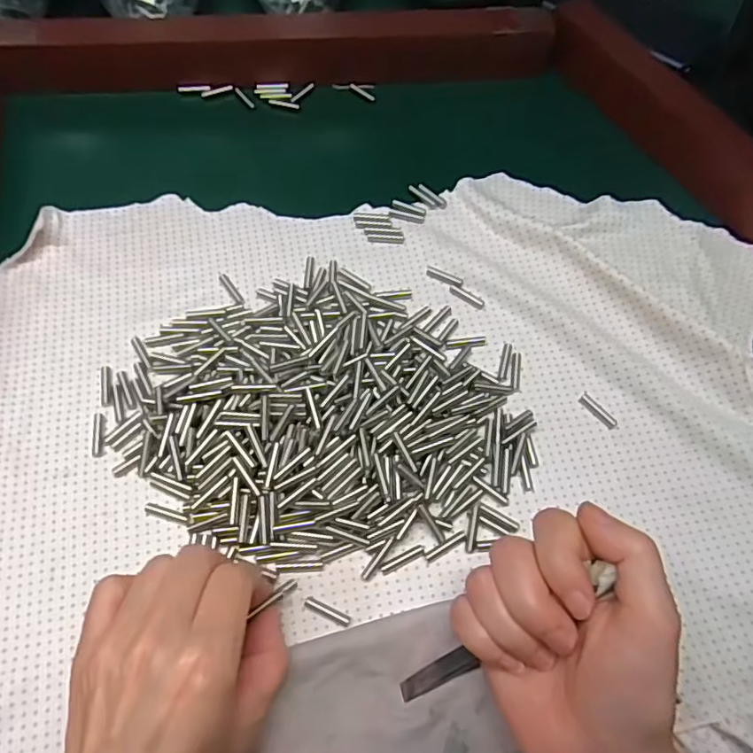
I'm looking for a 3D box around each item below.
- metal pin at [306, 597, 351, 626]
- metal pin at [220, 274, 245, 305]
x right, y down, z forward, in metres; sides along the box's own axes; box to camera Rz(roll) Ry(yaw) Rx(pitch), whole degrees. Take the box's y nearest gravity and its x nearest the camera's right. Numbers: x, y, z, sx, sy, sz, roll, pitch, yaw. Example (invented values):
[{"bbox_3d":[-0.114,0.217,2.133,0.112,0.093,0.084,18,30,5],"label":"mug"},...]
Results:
[{"bbox_3d":[-0.023,0.110,0.264,0.023,0.004,0.005,24,68,7],"label":"metal pin"},{"bbox_3d":[-0.087,-0.053,0.338,0.005,0.004,0.026,-33,72,-15],"label":"metal pin"}]

